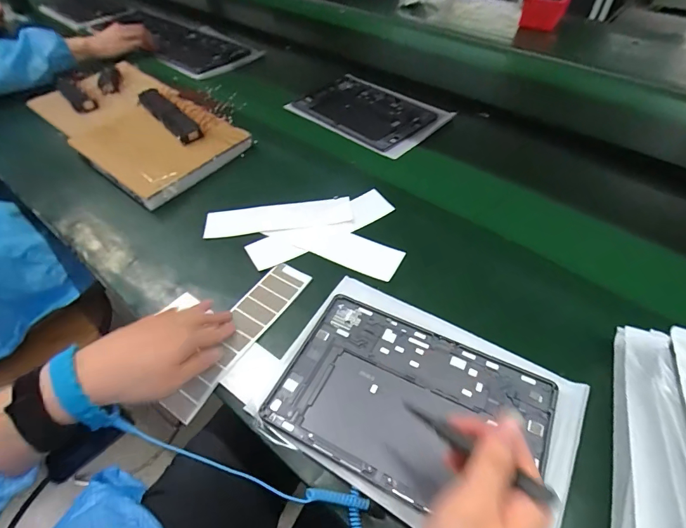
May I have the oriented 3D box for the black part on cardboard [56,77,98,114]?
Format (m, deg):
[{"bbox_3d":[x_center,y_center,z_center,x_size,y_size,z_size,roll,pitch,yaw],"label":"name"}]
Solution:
[{"bbox_3d":[-0.588,-0.370,0.844,0.043,0.028,0.132,-36,68,-30],"label":"black part on cardboard"}]

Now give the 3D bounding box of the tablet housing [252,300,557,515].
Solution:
[{"bbox_3d":[0.067,0.135,0.382,0.254,0.009,0.166,21,54,17],"label":"tablet housing"}]

